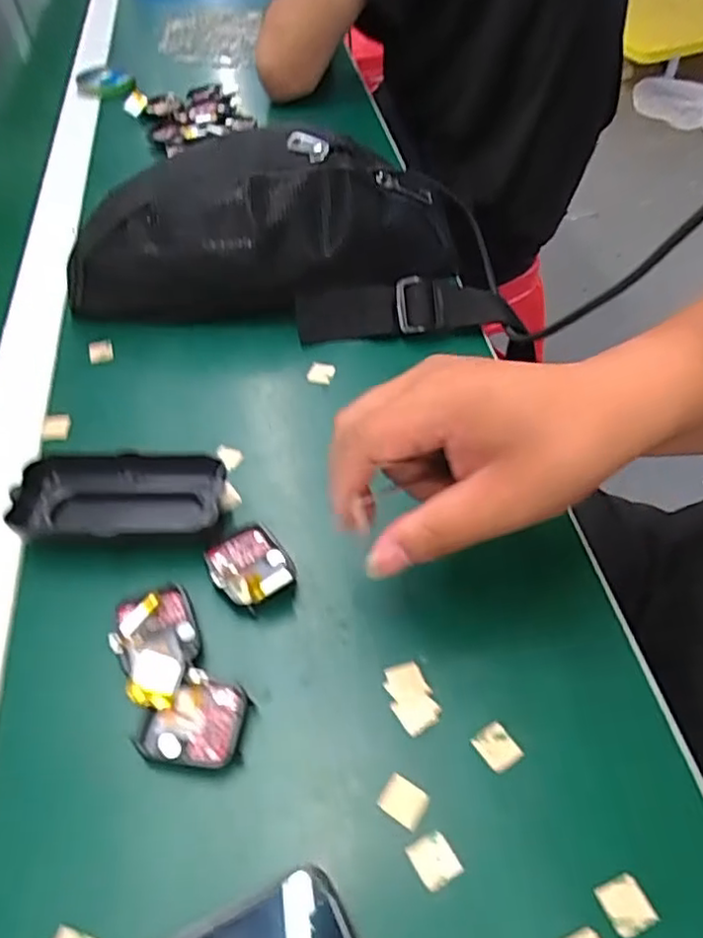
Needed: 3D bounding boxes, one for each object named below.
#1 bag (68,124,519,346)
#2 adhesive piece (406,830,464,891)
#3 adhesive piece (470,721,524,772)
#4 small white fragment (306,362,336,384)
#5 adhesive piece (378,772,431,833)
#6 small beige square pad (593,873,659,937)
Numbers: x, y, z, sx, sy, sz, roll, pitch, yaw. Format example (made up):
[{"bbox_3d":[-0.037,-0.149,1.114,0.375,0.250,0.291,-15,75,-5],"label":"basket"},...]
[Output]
[{"bbox_3d":[-0.038,-0.171,0.475,0.302,0.094,0.127,5,50,6],"label":"bag"},{"bbox_3d":[0.033,0.153,0.261,0.016,0.004,0.018,-25,53,-18],"label":"adhesive piece"},{"bbox_3d":[0.063,0.119,0.288,0.015,0.004,0.019,-28,54,-20],"label":"adhesive piece"},{"bbox_3d":[-0.020,-0.065,0.447,0.019,0.004,0.017,11,61,17],"label":"small white fragment"},{"bbox_3d":[0.021,0.137,0.275,0.018,0.004,0.015,25,55,22],"label":"adhesive piece"},{"bbox_3d":[0.103,0.163,0.250,0.017,0.004,0.018,-19,51,-13],"label":"small beige square pad"}]

